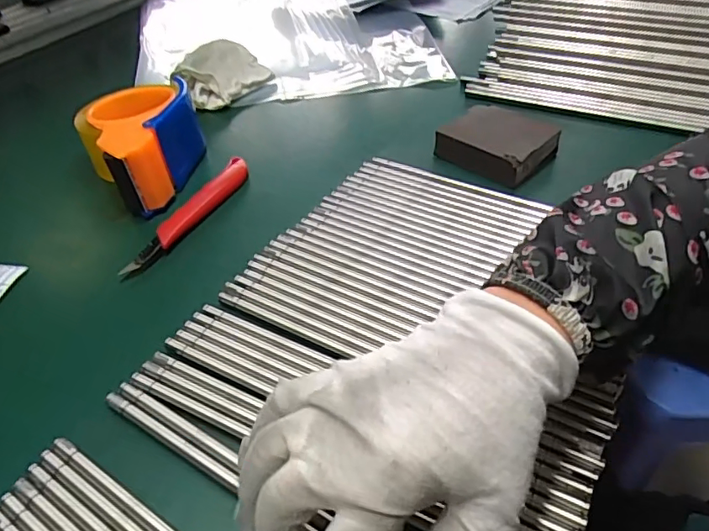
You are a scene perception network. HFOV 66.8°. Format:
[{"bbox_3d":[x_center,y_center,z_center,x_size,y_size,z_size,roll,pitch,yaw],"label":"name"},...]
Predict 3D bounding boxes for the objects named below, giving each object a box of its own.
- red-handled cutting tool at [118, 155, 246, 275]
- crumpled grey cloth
[{"bbox_3d":[-0.130,-0.045,0.429,0.022,0.011,0.147,17,47,21],"label":"red-handled cutting tool"},{"bbox_3d":[-0.150,-0.216,0.587,0.087,0.024,0.098,40,57,13],"label":"crumpled grey cloth"}]

